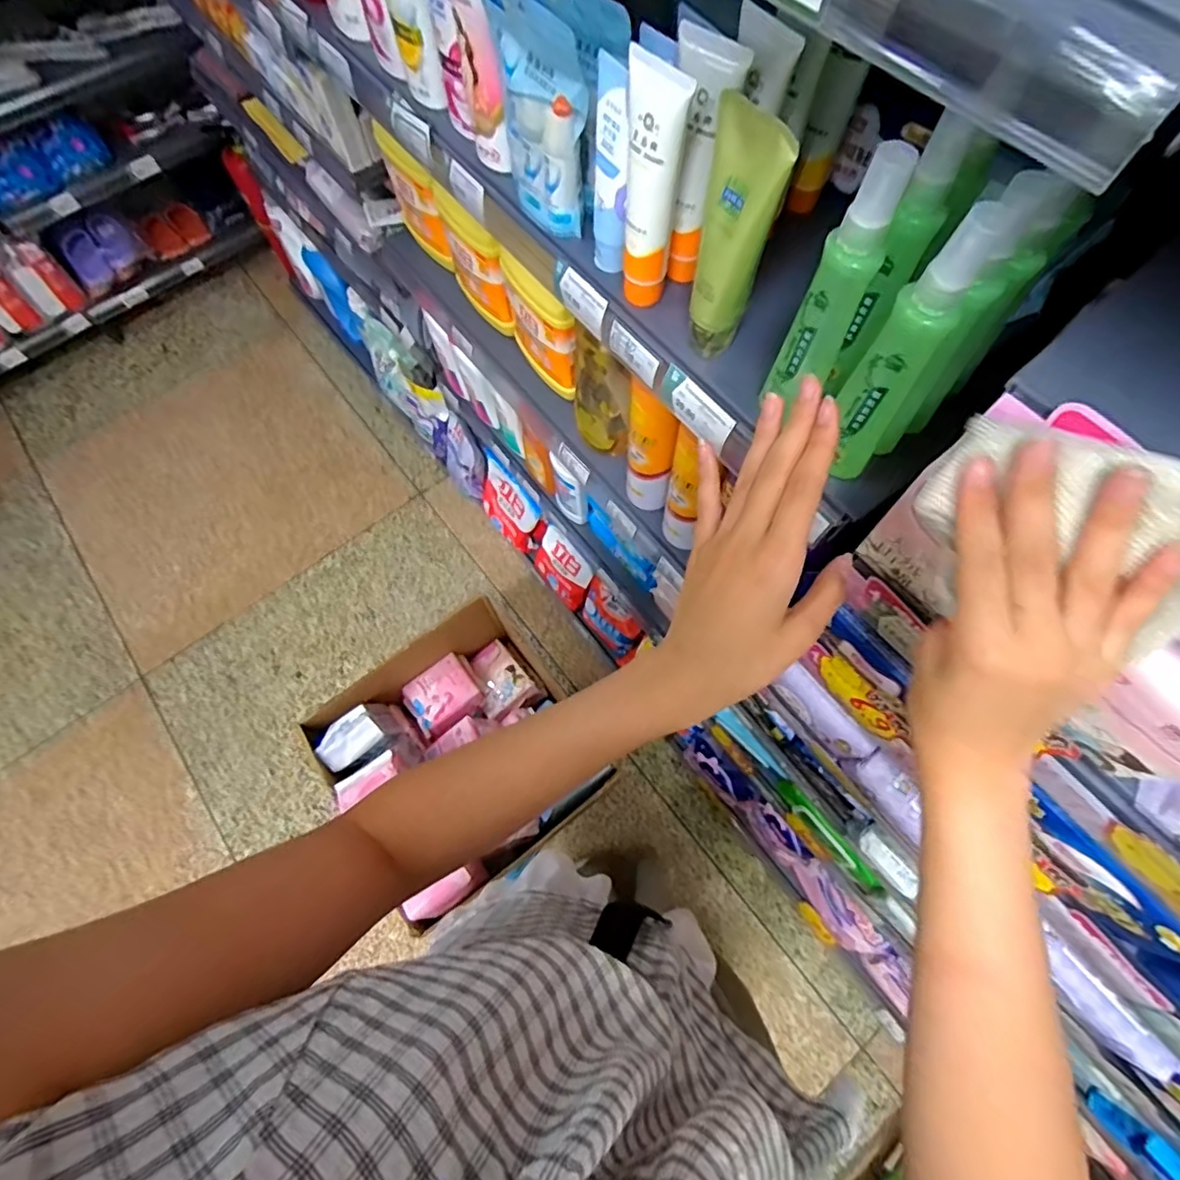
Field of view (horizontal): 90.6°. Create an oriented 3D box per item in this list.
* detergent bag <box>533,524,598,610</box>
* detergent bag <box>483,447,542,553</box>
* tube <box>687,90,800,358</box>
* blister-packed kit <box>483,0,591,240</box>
[{"bbox_3d":[-0.064,-0.050,1.372,0.082,0.121,0.166,-38,73,-13],"label":"detergent bag"},{"bbox_3d":[-0.199,-0.203,1.404,0.081,0.184,0.197,-39,73,-13],"label":"detergent bag"},{"bbox_3d":[0.093,-0.223,0.384,0.041,0.163,0.026,11,70,5],"label":"tube"},{"bbox_3d":[-0.041,-0.366,0.454,0.028,0.148,0.107,-32,72,-11],"label":"blister-packed kit"}]

